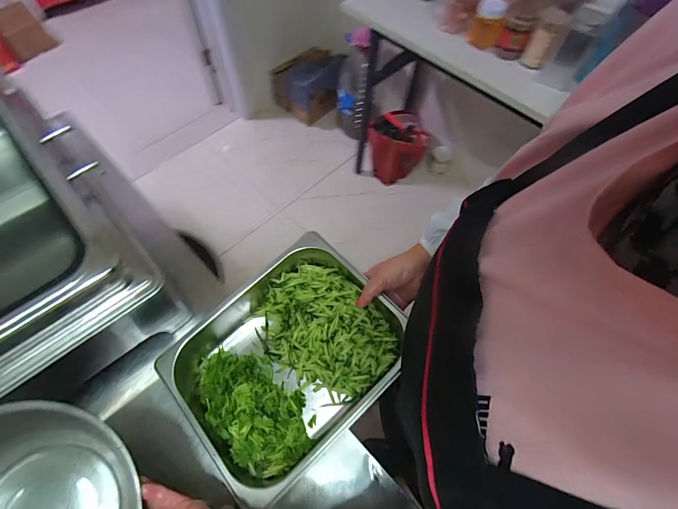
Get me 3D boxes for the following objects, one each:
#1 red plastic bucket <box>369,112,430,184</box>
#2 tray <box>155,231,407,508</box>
[{"bbox_3d":[0.283,-0.530,1.776,0.271,0.268,0.273,1,61,-2],"label":"red plastic bucket"},{"bbox_3d":[-0.079,0.150,0.545,0.311,0.107,0.270,-39,69,-21],"label":"tray"}]

